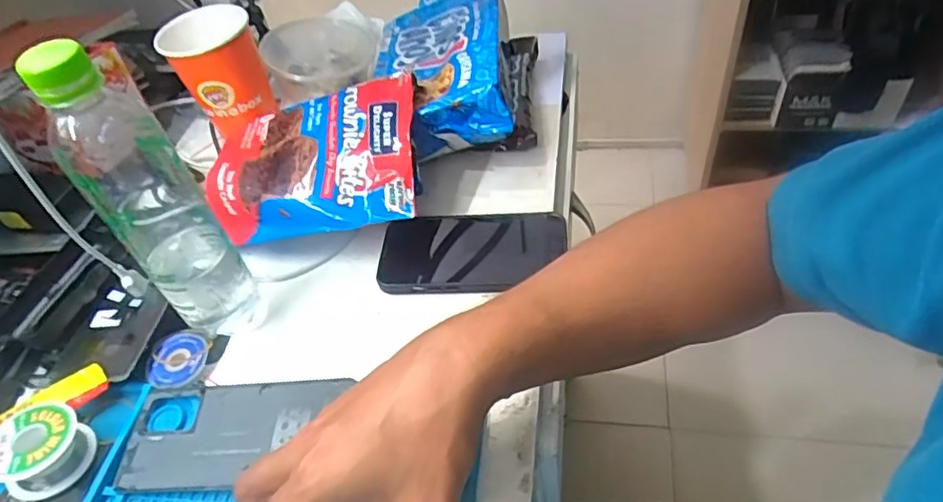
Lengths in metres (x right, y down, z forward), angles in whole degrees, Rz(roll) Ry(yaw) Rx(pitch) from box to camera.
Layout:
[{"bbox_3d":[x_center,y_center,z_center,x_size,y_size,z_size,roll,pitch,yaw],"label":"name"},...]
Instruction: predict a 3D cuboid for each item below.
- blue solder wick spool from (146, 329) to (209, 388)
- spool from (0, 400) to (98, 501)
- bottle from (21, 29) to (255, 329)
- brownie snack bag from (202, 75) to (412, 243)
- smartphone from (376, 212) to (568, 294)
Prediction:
[{"bbox_3d":[-0.219,0.079,0.440,0.042,0.006,0.044,-3,50,3],"label":"blue solder wick spool"},{"bbox_3d":[-0.280,0.128,0.385,0.052,0.031,0.053,-5,48,6],"label":"spool"},{"bbox_3d":[-0.208,-0.030,0.385,0.061,0.214,0.059,-34,53,-22],"label":"bottle"},{"bbox_3d":[-0.133,-0.074,0.513,0.181,0.045,0.132,-7,73,11],"label":"brownie snack bag"},{"bbox_3d":[0.001,-0.001,0.474,0.145,0.012,0.071,-3,50,3],"label":"smartphone"}]

